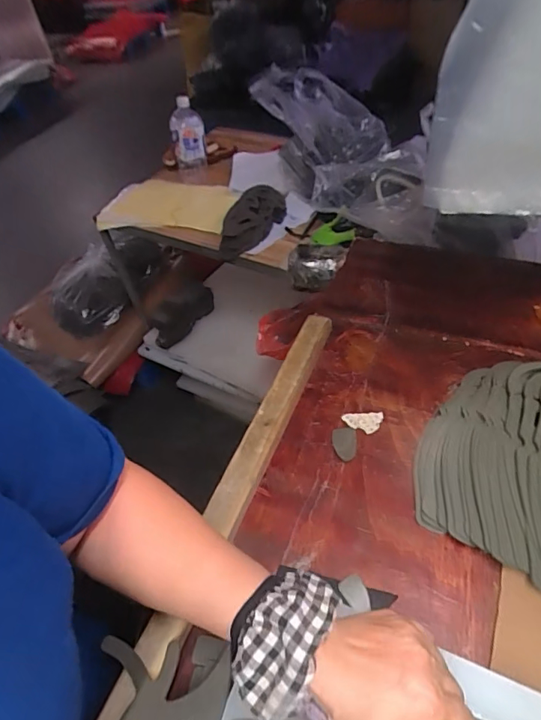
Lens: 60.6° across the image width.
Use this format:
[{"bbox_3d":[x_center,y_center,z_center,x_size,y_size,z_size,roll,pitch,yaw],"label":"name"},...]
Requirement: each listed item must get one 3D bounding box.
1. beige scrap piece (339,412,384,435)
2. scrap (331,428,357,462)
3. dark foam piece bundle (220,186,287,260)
[{"bbox_3d":[0.106,0.070,0.526,0.046,0.004,0.027,-8,51,5],"label":"beige scrap piece"},{"bbox_3d":[0.082,0.092,0.510,0.026,0.004,0.041,-4,51,9],"label":"scrap"},{"bbox_3d":[-0.042,-0.334,1.126,0.119,0.082,0.230,11,49,17],"label":"dark foam piece bundle"}]

